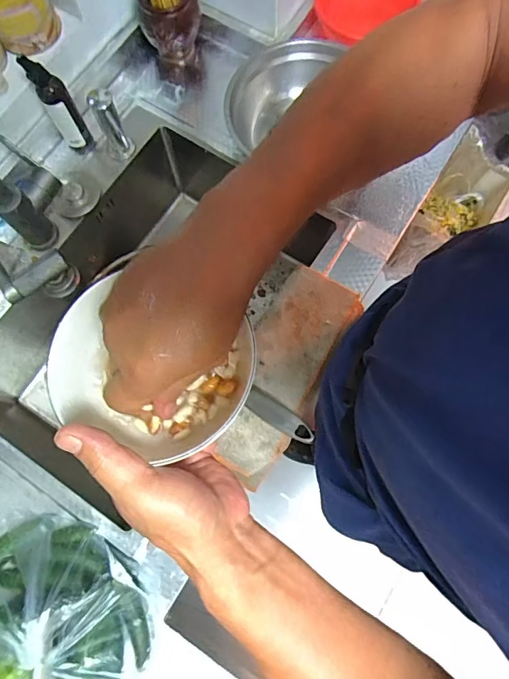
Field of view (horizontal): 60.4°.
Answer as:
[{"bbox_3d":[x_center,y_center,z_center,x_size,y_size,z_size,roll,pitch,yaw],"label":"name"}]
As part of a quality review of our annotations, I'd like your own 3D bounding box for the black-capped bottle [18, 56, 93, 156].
[{"bbox_3d":[-0.296,-0.353,0.672,0.042,0.158,0.034,-31,77,-6],"label":"black-capped bottle"}]

